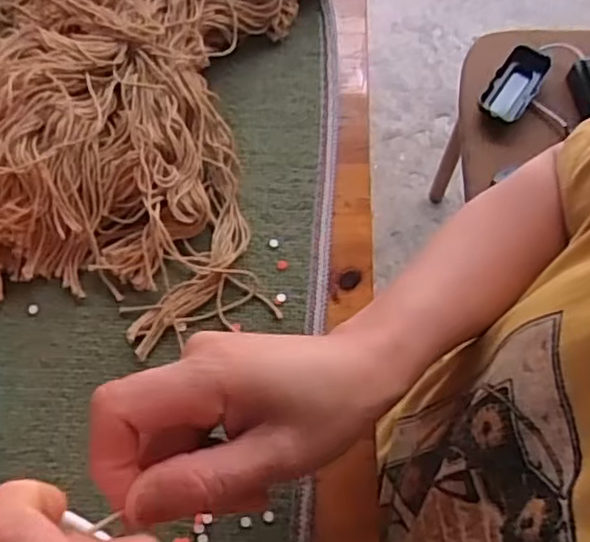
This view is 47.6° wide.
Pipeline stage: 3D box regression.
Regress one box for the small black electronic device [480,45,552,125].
[{"bbox_3d":[0.268,-0.226,0.812,0.052,0.029,0.108,33,70,11],"label":"small black electronic device"}]

